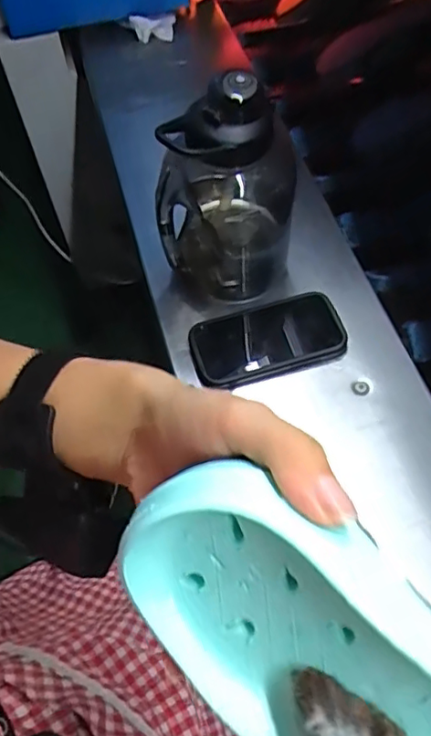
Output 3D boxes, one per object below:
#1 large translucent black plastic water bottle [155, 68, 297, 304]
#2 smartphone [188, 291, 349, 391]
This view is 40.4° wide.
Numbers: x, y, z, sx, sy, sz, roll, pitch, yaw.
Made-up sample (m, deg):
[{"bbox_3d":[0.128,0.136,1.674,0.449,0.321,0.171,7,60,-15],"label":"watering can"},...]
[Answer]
[{"bbox_3d":[0.002,-0.165,0.565,0.120,0.215,0.100,31,64,21],"label":"large translucent black plastic water bottle"},{"bbox_3d":[0.054,-0.032,0.605,0.154,0.020,0.080,-12,57,-5],"label":"smartphone"}]

